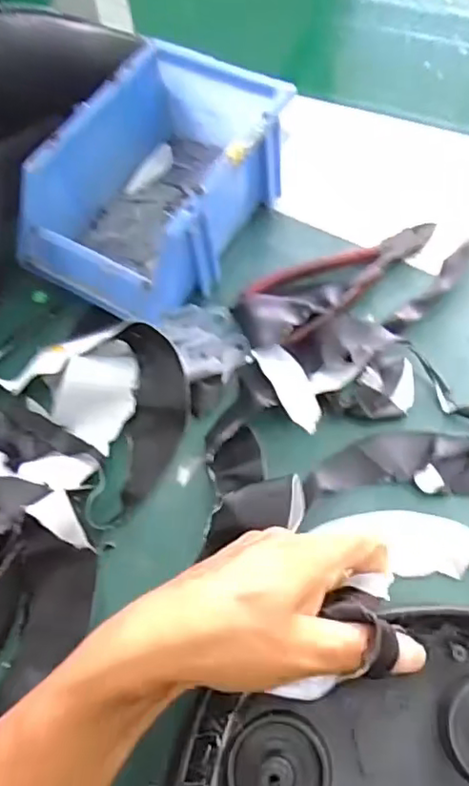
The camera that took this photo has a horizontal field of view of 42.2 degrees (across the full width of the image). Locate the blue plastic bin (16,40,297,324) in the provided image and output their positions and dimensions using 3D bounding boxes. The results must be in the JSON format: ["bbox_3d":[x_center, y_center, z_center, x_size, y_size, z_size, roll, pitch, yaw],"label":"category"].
[{"bbox_3d":[-0.053,-0.137,0.411,0.118,0.081,0.169,30,68,18],"label":"blue plastic bin"}]

